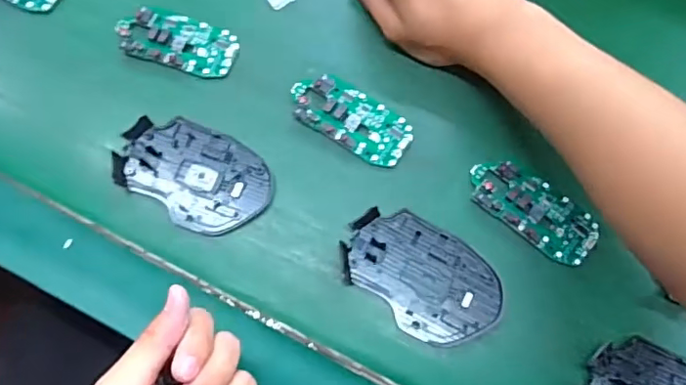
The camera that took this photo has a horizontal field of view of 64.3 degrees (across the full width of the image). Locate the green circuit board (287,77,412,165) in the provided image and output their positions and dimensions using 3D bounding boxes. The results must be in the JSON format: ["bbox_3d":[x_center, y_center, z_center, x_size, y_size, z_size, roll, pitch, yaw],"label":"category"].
[{"bbox_3d":[0.006,-0.058,0.419,0.097,0.012,0.046,30,75,8],"label":"green circuit board"}]

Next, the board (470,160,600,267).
[{"bbox_3d":[0.139,0.011,0.398,0.097,0.010,0.045,35,76,9],"label":"board"}]

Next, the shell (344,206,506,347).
[{"bbox_3d":[0.055,0.058,0.386,0.113,0.007,0.072,32,76,8],"label":"shell"}]

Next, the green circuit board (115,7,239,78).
[{"bbox_3d":[-0.133,-0.122,0.437,0.095,0.010,0.046,16,74,4],"label":"green circuit board"}]

